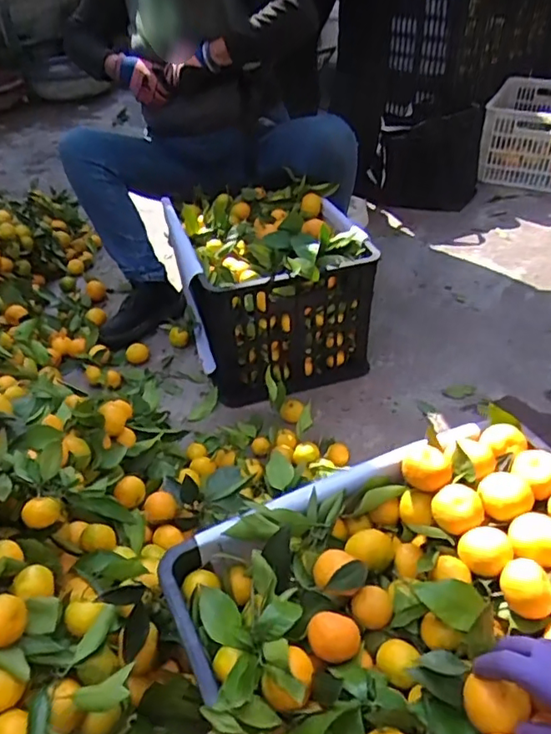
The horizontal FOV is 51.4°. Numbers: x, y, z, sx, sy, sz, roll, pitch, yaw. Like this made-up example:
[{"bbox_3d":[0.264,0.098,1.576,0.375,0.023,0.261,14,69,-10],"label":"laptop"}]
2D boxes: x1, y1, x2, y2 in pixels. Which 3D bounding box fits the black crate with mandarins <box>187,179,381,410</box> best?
[{"bbox_3d":[-0.014,-0.217,1.377,0.384,0.321,0.508,-9,41,-8],"label":"black crate with mandarins"}]

